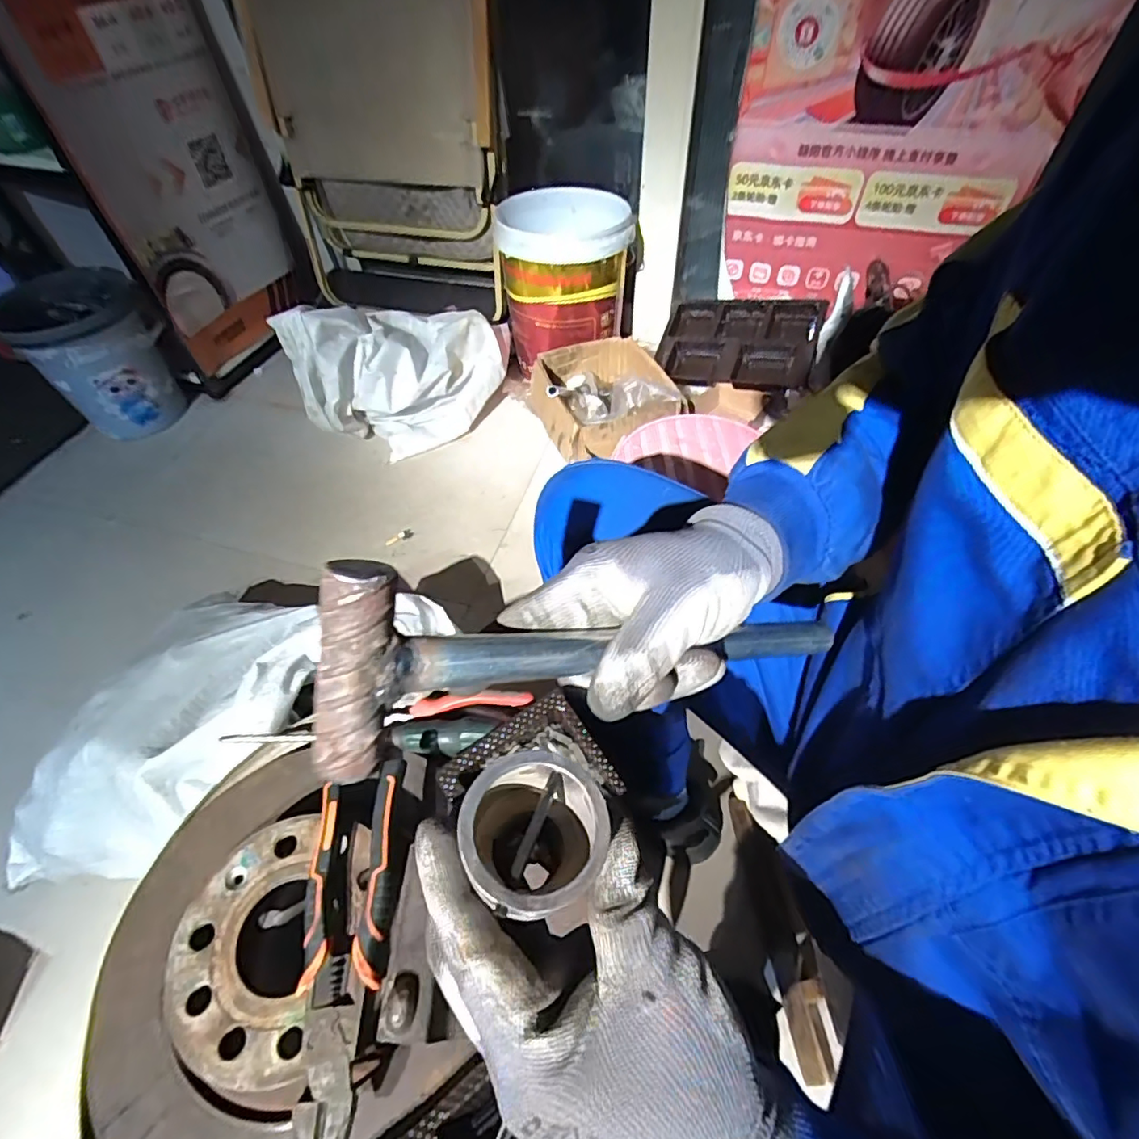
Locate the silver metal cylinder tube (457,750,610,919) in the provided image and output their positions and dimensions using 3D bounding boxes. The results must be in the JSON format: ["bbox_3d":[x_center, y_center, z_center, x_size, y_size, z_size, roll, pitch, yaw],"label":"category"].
[{"bbox_3d":[-0.011,0.092,0.194,0.046,0.035,0.047,-1,53,1],"label":"silver metal cylinder tube"}]

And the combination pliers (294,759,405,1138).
[{"bbox_3d":[-0.142,0.234,0.349,0.053,0.023,0.212,-3,53,0],"label":"combination pliers"}]

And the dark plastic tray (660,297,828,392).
[{"bbox_3d":[0.364,-0.493,1.210,0.322,0.045,0.193,16,92,26],"label":"dark plastic tray"}]

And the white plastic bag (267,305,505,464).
[{"bbox_3d":[-0.338,-0.416,1.184,0.192,0.309,0.411,35,62,25],"label":"white plastic bag"}]

